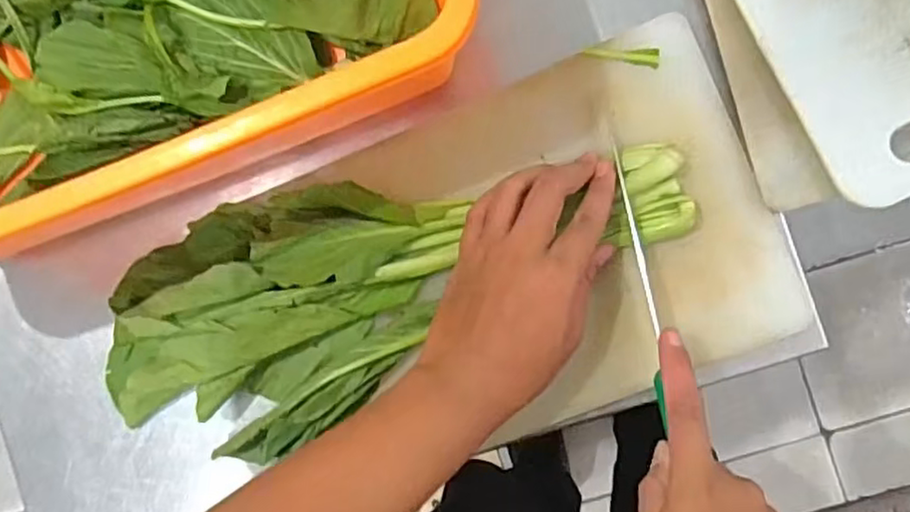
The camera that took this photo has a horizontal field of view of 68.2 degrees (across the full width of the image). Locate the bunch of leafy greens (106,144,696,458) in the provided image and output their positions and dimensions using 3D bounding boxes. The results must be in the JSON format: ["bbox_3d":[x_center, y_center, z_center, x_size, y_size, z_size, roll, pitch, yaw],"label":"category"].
[{"bbox_3d":[-0.054,0.019,0.458,0.423,0.061,0.163,-19,87,6],"label":"bunch of leafy greens"}]

